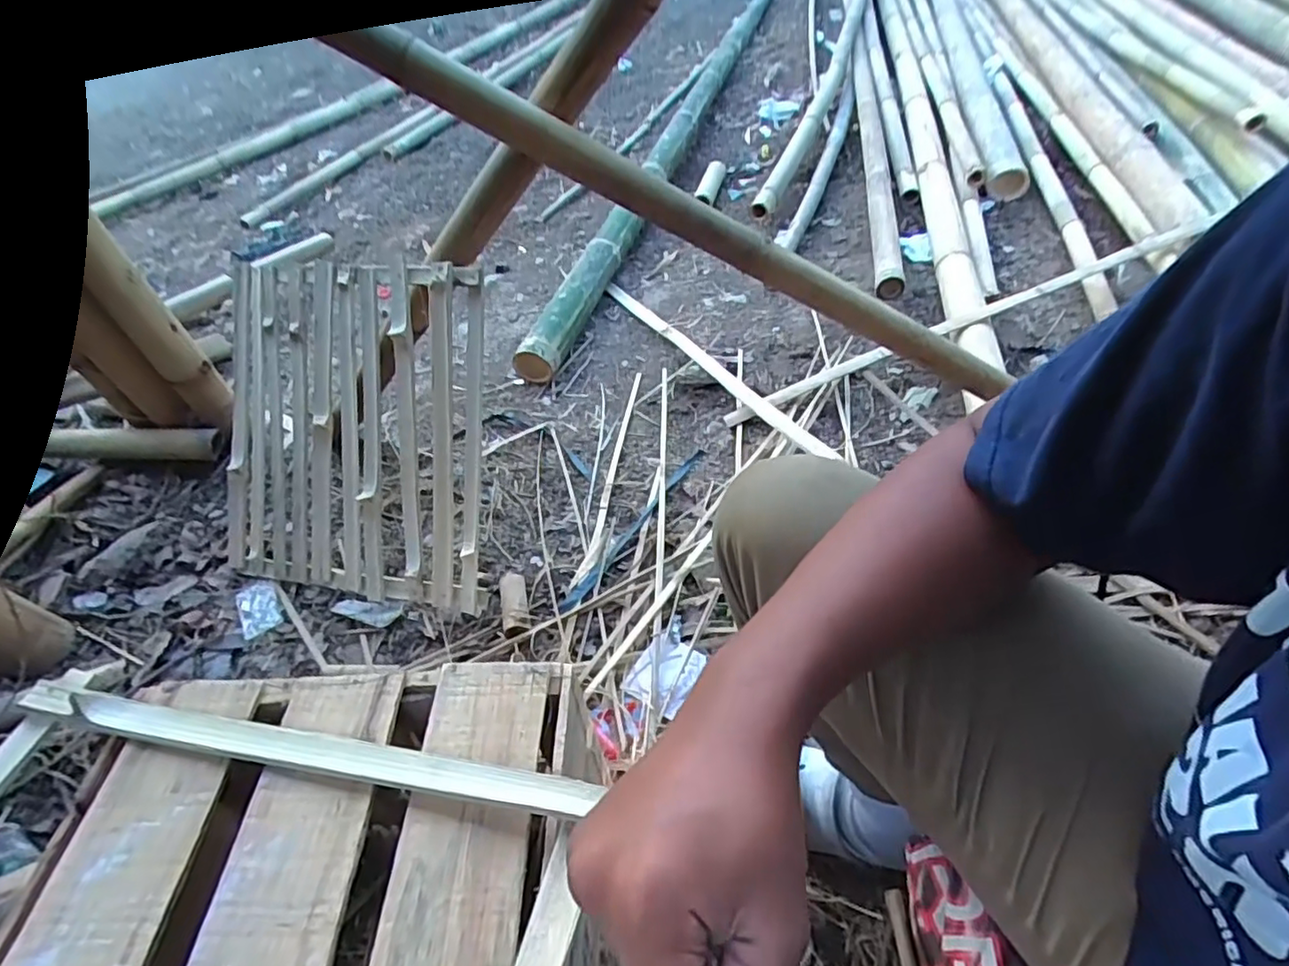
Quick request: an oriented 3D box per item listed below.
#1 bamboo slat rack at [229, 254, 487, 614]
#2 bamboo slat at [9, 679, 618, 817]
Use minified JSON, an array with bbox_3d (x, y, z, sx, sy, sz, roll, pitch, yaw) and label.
[{"bbox_3d":[-0.465,-0.079,0.993,0.512,0.504,0.051,10,13,20],"label":"bamboo slat rack"},{"bbox_3d":[-0.270,0.203,0.486,0.476,0.021,0.028,5,47,10],"label":"bamboo slat"}]

